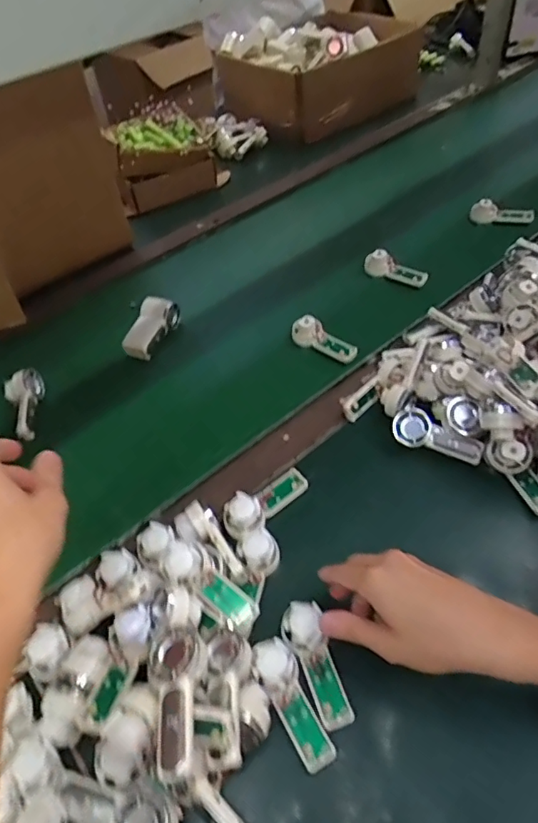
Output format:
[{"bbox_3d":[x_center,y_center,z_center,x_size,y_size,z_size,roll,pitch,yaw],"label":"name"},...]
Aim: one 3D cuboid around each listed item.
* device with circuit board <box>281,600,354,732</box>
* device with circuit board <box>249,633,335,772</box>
[{"bbox_3d":[0.039,0.202,0.429,0.032,0.020,0.093,-19,67,-11],"label":"device with circuit board"},{"bbox_3d":[0.020,0.223,0.411,0.033,0.027,0.088,-24,52,-15],"label":"device with circuit board"}]

